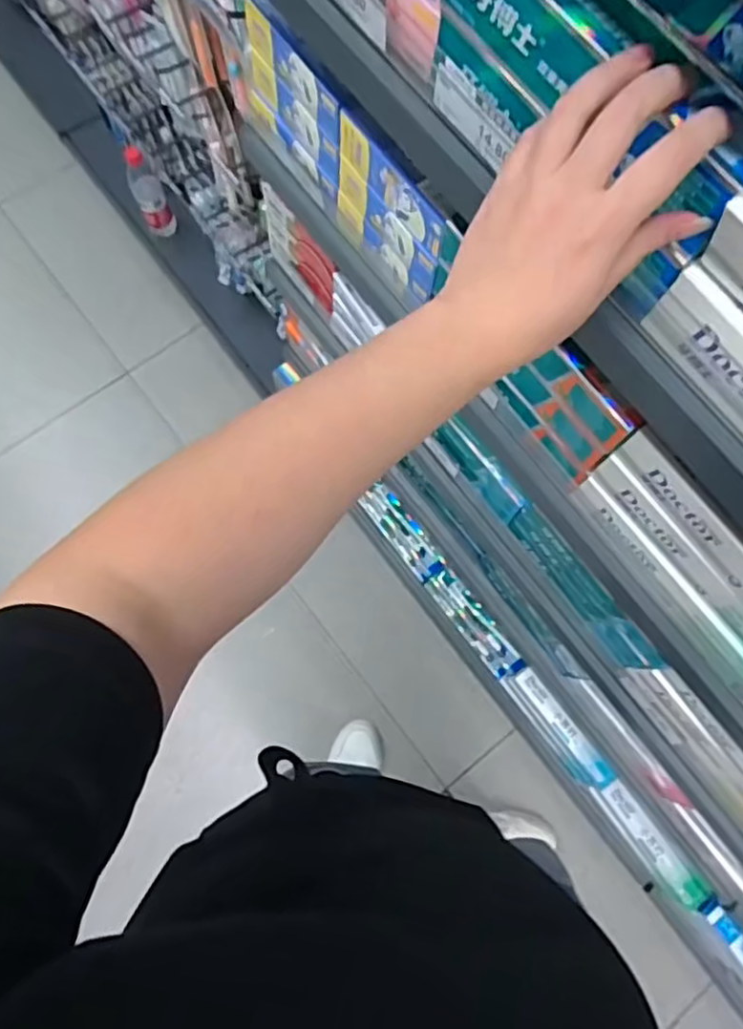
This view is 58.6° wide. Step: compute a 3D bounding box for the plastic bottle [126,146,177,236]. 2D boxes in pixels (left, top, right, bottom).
[{"bbox_3d":[-0.469,-0.679,1.394,0.060,0.201,0.062,-24,77,-7],"label":"plastic bottle"}]

